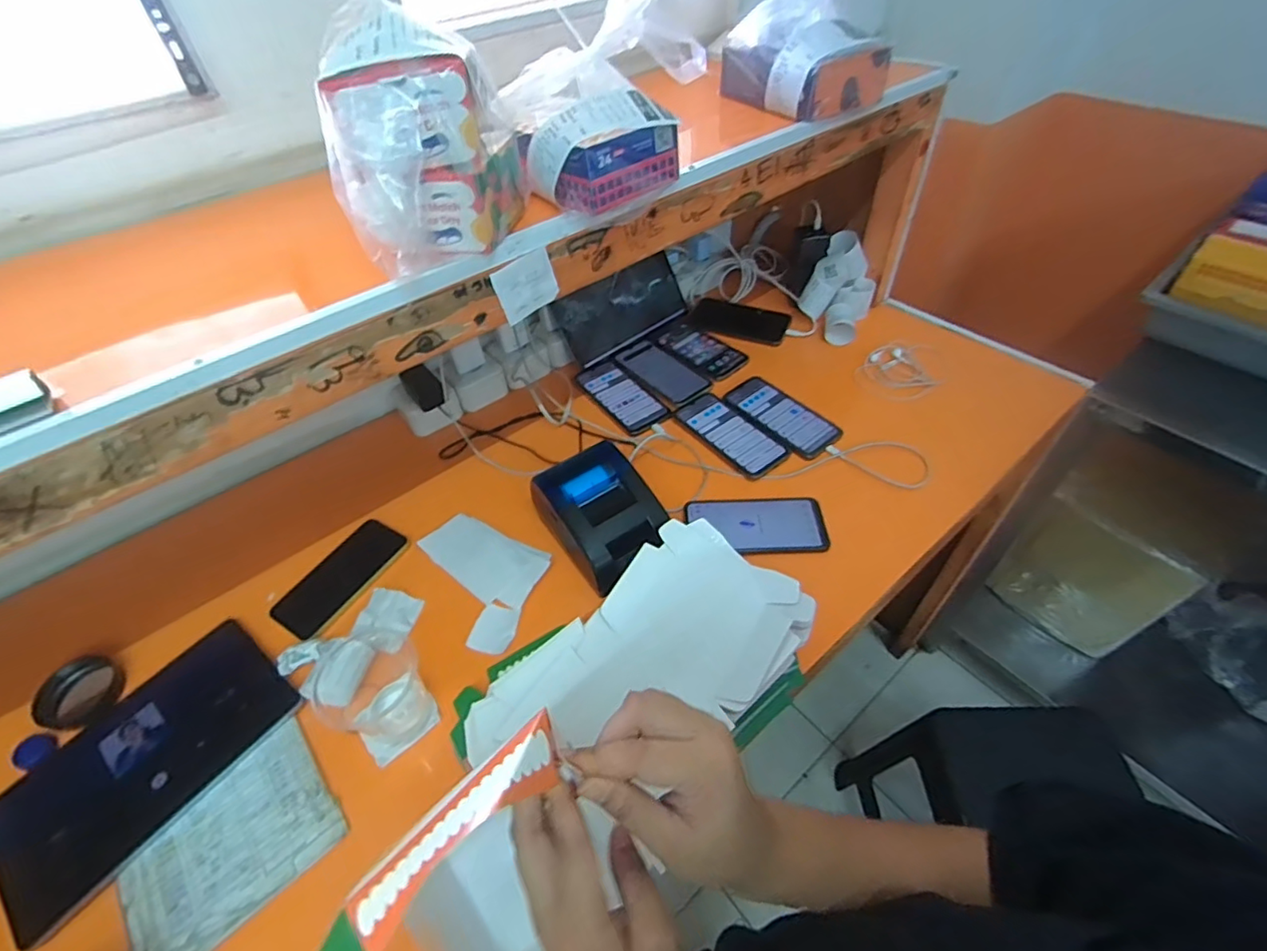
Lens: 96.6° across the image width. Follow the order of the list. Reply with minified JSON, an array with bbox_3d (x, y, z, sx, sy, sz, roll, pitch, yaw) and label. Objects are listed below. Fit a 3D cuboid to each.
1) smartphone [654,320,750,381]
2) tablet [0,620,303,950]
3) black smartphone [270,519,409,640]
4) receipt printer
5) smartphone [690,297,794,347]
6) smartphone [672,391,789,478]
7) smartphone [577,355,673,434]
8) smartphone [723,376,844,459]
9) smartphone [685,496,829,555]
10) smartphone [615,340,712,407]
[{"bbox_3d":[0.111,-0.216,0.952,0.082,0.005,0.156,-34,55,-23],"label":"smartphone"},{"bbox_3d":[-0.477,0.275,0.550,0.162,0.006,0.250,28,56,26],"label":"tablet"},{"bbox_3d":[-0.352,0.122,0.683,0.079,0.007,0.156,21,53,21],"label":"black smartphone"},{"bbox_3d":[-0.037,0.049,0.663,0.118,0.081,0.152,-32,54,-22],"label":"receipt printer"},{"bbox_3d":[0.188,-0.275,0.998,0.166,0.014,0.074,14,68,10],"label":"smartphone"},{"bbox_3d":[0.136,-0.063,0.811,0.082,0.008,0.170,-33,54,-23],"label":"smartphone"},{"bbox_3d":[-0.016,-0.128,0.883,0.084,0.014,0.167,-31,53,-21],"label":"smartphone"},{"bbox_3d":[0.216,-0.092,0.830,0.080,0.004,0.169,-32,54,-22],"label":"smartphone"},{"bbox_3d":[0.152,0.060,0.704,0.164,0.008,0.084,-2,48,2],"label":"smartphone"},{"bbox_3d":[0.048,-0.168,0.913,0.075,0.011,0.163,-31,54,-22],"label":"smartphone"}]

